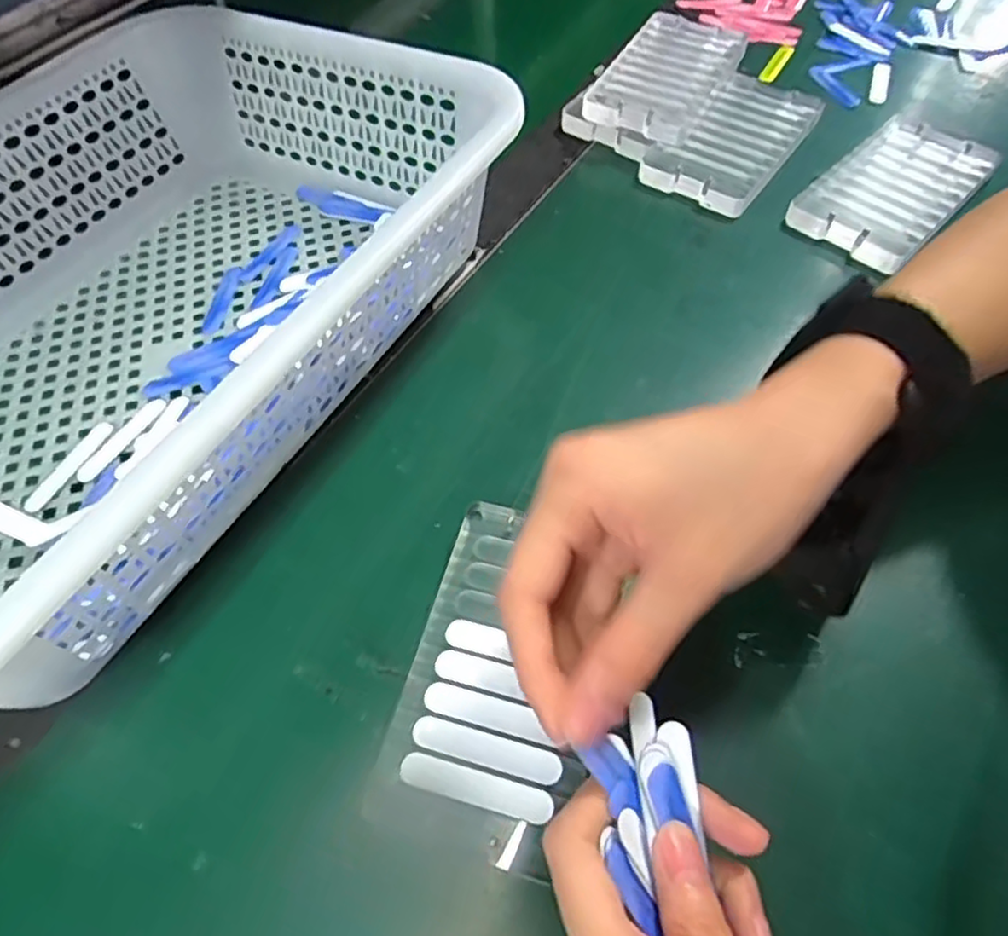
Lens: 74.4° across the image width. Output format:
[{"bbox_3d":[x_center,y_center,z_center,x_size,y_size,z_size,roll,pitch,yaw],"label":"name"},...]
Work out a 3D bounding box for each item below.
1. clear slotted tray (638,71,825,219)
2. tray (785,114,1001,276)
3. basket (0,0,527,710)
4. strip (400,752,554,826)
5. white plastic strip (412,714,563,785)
[{"bbox_3d":[0.140,-0.198,0.405,0.069,0.020,0.113,33,64,21],"label":"clear slotted tray"},{"bbox_3d":[0.218,-0.155,0.373,0.112,0.019,0.067,-38,63,-20],"label":"tray"},{"bbox_3d":[-0.176,-0.079,0.306,0.257,0.083,0.357,28,63,19],"label":"basket"},{"bbox_3d":[-0.009,0.104,0.217,0.050,0.004,0.010,12,59,10],"label":"strip"},{"bbox_3d":[-0.006,0.094,0.222,0.050,0.004,0.010,12,59,10],"label":"white plastic strip"}]

